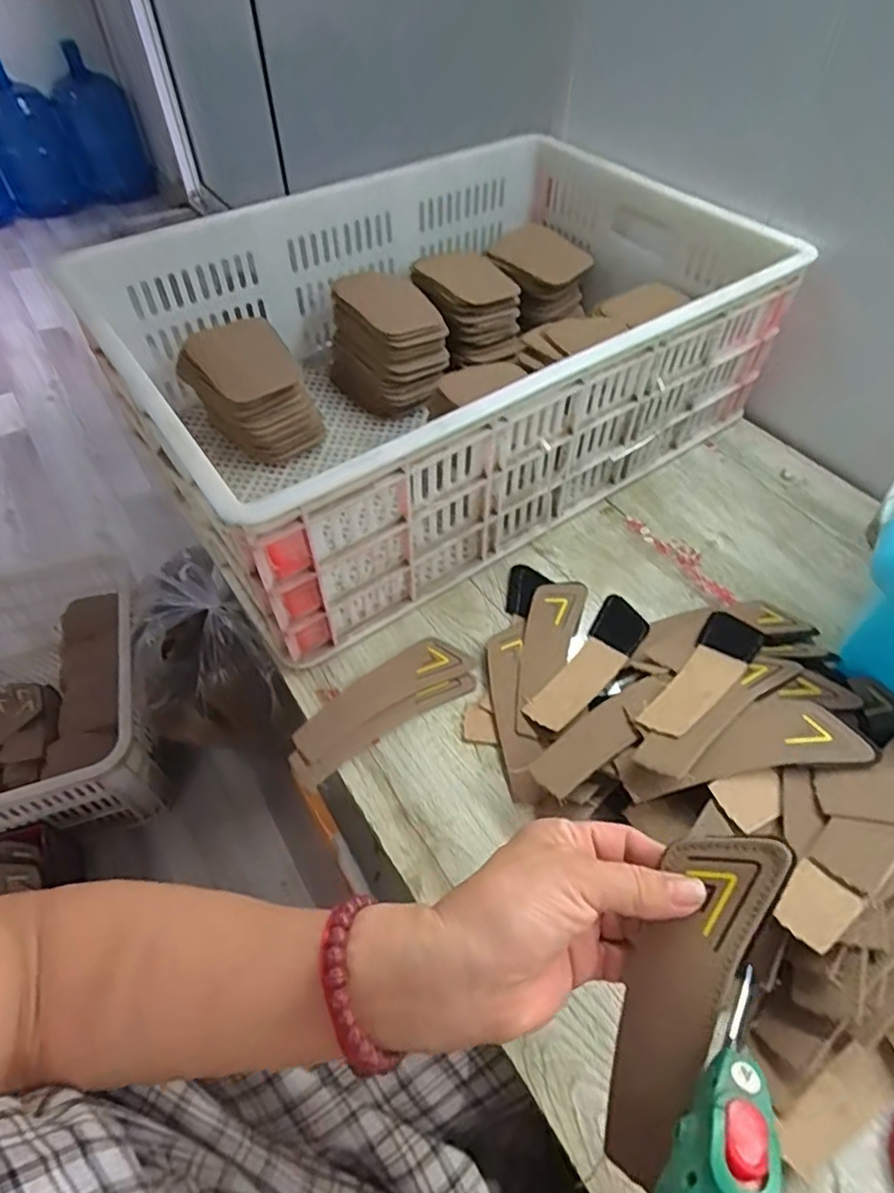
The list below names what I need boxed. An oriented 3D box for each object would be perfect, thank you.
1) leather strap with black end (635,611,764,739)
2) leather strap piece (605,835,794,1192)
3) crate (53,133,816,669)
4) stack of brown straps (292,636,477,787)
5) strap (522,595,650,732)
[{"bbox_3d":[0.196,0.055,0.474,0.043,0.005,0.157,14,36,39],"label":"leather strap with black end"},{"bbox_3d":[0.099,0.173,0.274,0.041,0.016,0.154,21,92,19],"label":"leather strap piece"},{"bbox_3d":[0.011,-0.267,0.672,0.631,0.192,0.430,-29,55,-20],"label":"crate"},{"bbox_3d":[-0.054,0.085,0.503,0.157,0.015,0.056,-28,55,-20],"label":"stack of brown straps"},{"bbox_3d":[0.121,0.051,0.521,0.043,0.009,0.154,29,57,24],"label":"strap"}]

